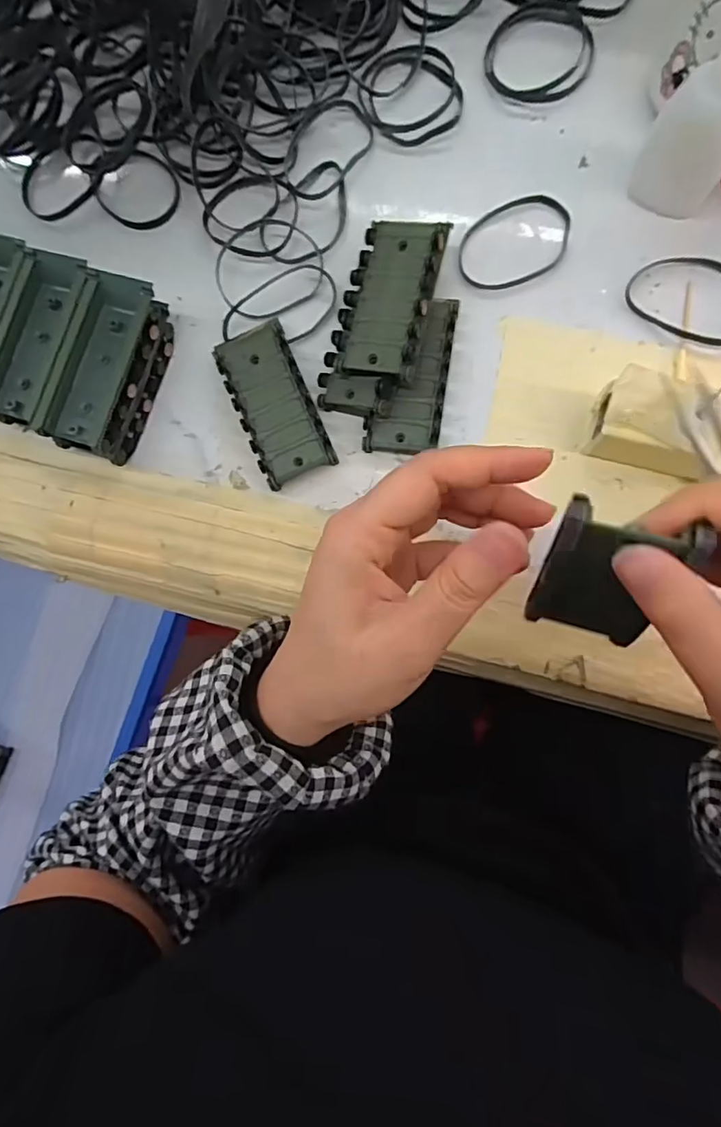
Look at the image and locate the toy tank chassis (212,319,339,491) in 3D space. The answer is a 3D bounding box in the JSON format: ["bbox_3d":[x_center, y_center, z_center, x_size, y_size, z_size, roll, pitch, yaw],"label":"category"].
[{"bbox_3d":[-0.050,-0.093,0.311,0.044,0.017,0.088,-24,79,3],"label":"toy tank chassis"}]

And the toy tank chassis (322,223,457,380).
[{"bbox_3d":[0.014,-0.145,0.292,0.052,0.012,0.087,14,86,19],"label":"toy tank chassis"}]

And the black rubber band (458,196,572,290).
[{"bbox_3d":[0.090,-0.187,0.310,0.068,0.004,0.049,-40,79,0],"label":"black rubber band"}]

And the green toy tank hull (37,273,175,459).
[{"bbox_3d":[-0.150,-0.114,0.318,0.045,0.033,0.099,18,84,9],"label":"green toy tank hull"}]

